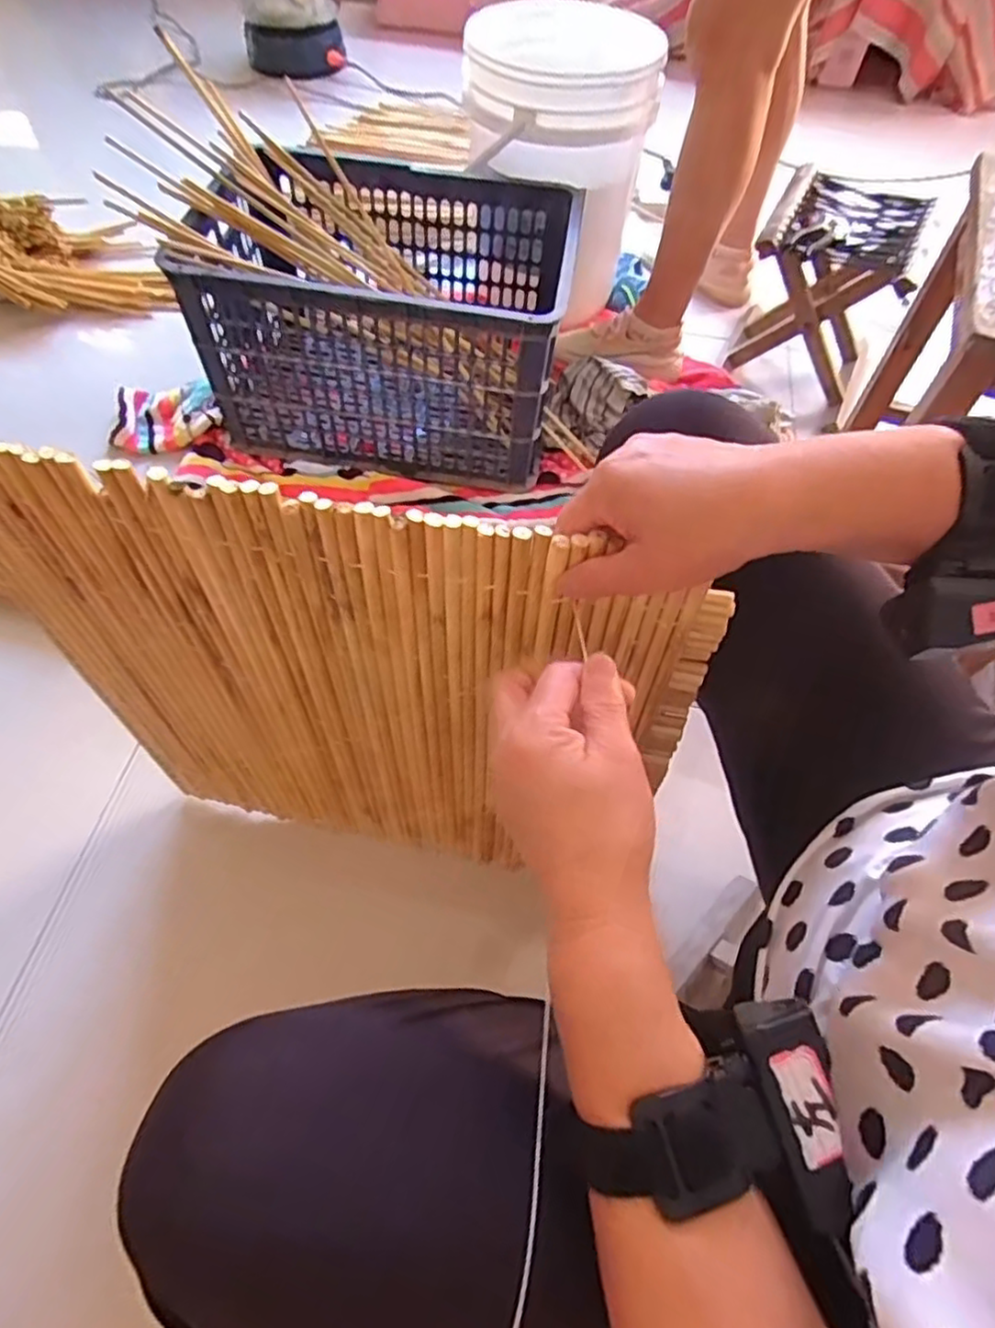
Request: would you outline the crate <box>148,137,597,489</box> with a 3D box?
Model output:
[{"bbox_3d":[-0.139,-0.498,0.968,0.466,0.276,0.357,11,58,5],"label":"crate"}]

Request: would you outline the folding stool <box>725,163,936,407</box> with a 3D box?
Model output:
[{"bbox_3d":[0.510,-0.584,1.065,0.212,0.234,0.247,23,60,12],"label":"folding stool"}]

